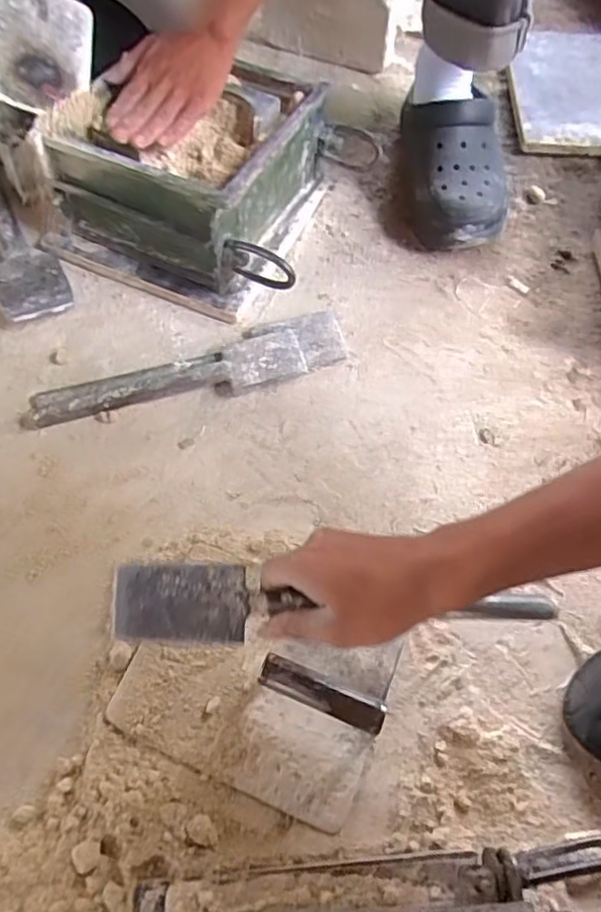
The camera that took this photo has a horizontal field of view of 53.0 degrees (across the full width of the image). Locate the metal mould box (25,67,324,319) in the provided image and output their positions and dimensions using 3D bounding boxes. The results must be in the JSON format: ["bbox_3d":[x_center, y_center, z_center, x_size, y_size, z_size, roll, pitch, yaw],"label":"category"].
[{"bbox_3d":[-0.122,-0.308,0.668,0.285,0.139,0.239,19,65,7],"label":"metal mould box"}]

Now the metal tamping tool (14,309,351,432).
[{"bbox_3d":[-0.114,-0.083,0.627,0.330,0.024,0.066,-17,66,-10],"label":"metal tamping tool"}]

